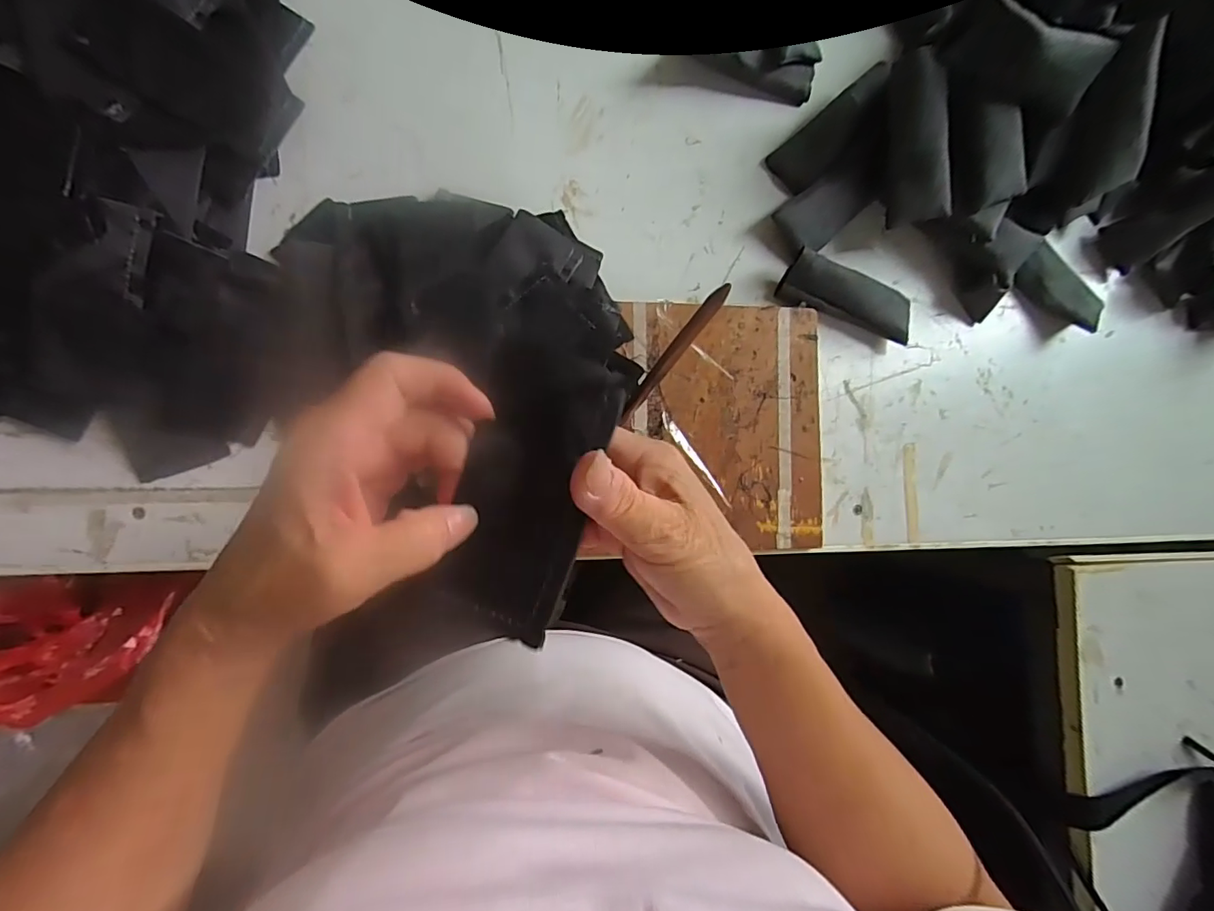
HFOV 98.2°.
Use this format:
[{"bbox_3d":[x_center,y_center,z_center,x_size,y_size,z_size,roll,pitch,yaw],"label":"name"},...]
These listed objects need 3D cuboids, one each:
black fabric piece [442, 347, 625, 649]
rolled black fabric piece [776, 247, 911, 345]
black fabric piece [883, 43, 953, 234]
[{"bbox_3d":[-0.030,0.016,0.209,0.050,0.009,0.112,13,95,-7],"label":"black fabric piece"},{"bbox_3d":[0.182,-0.117,0.391,0.103,0.028,0.037,19,85,-6],"label":"rolled black fabric piece"},{"bbox_3d":[0.212,-0.215,0.360,0.040,0.016,0.102,-4,115,24],"label":"black fabric piece"}]

